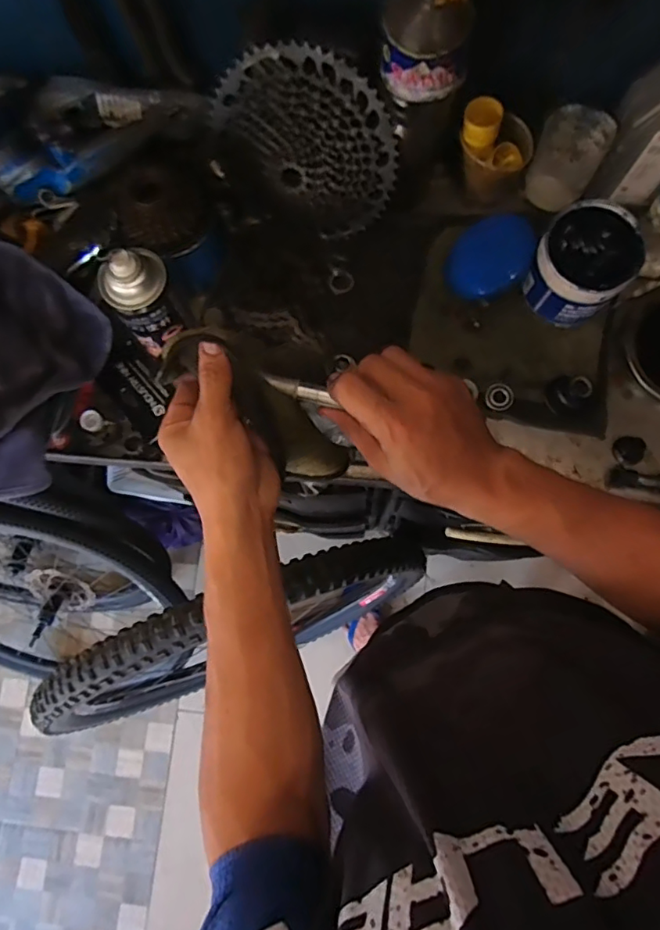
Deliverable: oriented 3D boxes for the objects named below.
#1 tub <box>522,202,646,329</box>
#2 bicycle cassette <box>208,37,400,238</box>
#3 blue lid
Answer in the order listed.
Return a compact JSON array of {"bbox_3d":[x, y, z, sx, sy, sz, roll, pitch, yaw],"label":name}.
[{"bbox_3d":[0.273,-0.216,0.588,0.095,0.085,0.104,-1,78,3],"label":"tub"},{"bbox_3d":[-0.023,-0.331,0.562,0.204,0.164,0.048,27,52,-18],"label":"bicycle cassette"},{"bbox_3d":[0.185,-0.241,0.625,0.099,0.009,0.084,-31,80,25],"label":"blue lid"}]

